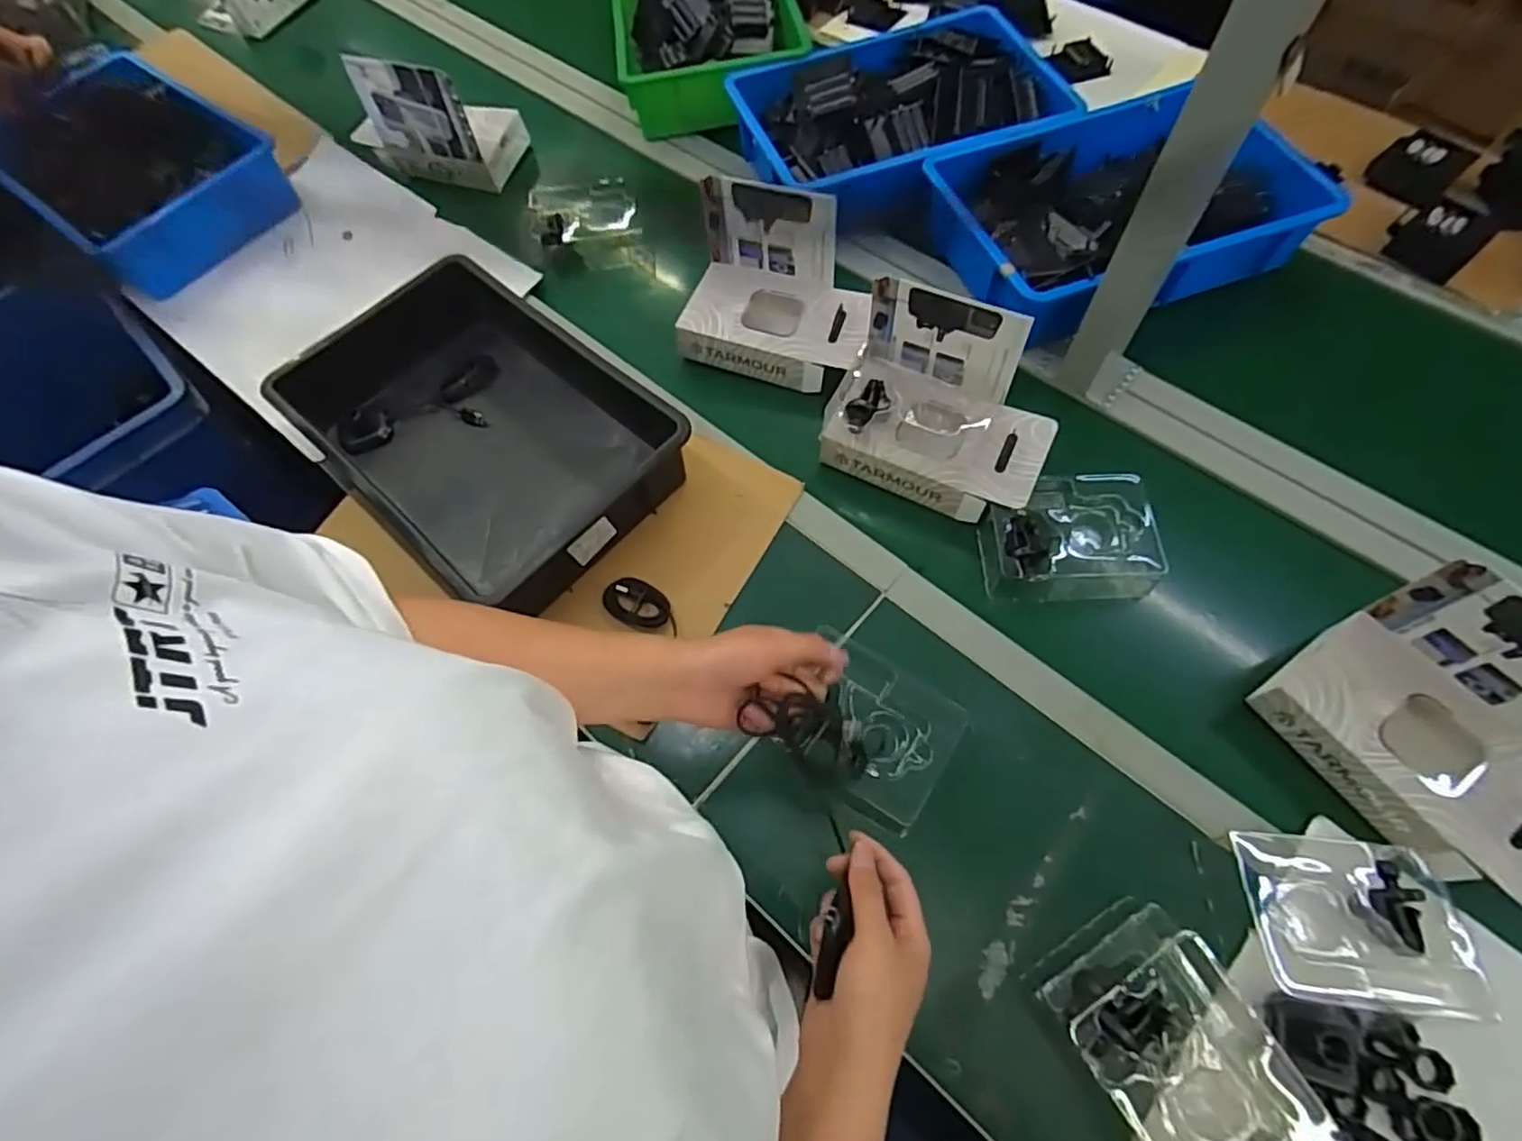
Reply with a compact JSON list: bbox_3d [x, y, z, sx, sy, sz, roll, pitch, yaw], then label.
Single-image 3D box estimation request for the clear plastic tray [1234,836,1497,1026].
[{"bbox_3d":[0.457,0.266,0.518,0.148,0.024,0.117,0,59,8],"label":"clear plastic tray"}]

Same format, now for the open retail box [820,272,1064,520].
[{"bbox_3d":[0.187,-0.164,0.703,0.224,0.163,0.132,24,67,14],"label":"open retail box"}]

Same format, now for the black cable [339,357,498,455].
[{"bbox_3d":[-0.399,-0.189,0.809,0.185,0.029,0.075,-20,65,-7],"label":"black cable"}]

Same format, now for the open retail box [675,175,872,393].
[{"bbox_3d":[0.016,-0.326,0.787,0.211,0.148,0.143,14,66,9],"label":"open retail box"}]

